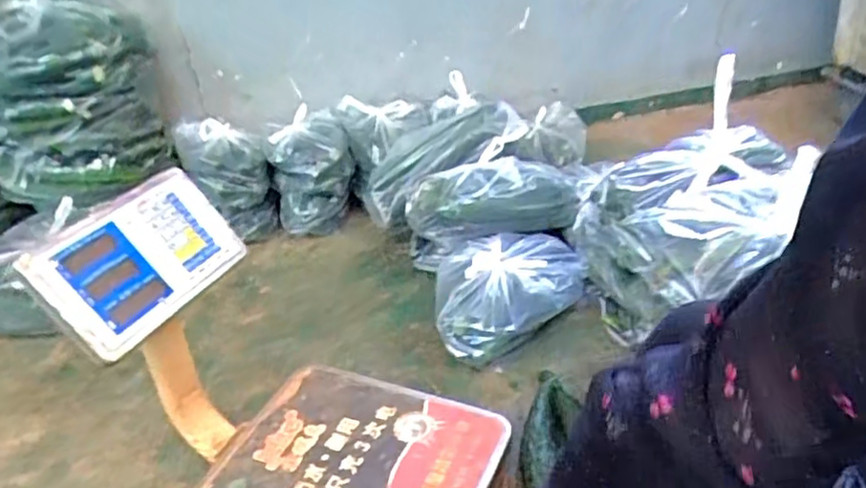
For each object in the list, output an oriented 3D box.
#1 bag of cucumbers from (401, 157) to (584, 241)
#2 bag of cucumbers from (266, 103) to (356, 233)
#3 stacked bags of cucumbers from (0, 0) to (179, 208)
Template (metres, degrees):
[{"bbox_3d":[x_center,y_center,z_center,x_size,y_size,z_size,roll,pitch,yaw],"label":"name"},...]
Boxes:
[{"bbox_3d":[0.136,-0.099,1.263,0.389,0.120,0.137,-7,33,-26],"label":"bag of cucumbers"},{"bbox_3d":[-0.253,-0.140,1.419,0.168,0.226,0.192,-9,33,-6],"label":"bag of cucumbers"},{"bbox_3d":[-0.721,-0.290,1.285,0.297,0.344,0.273,21,42,31],"label":"stacked bags of cucumbers"}]

